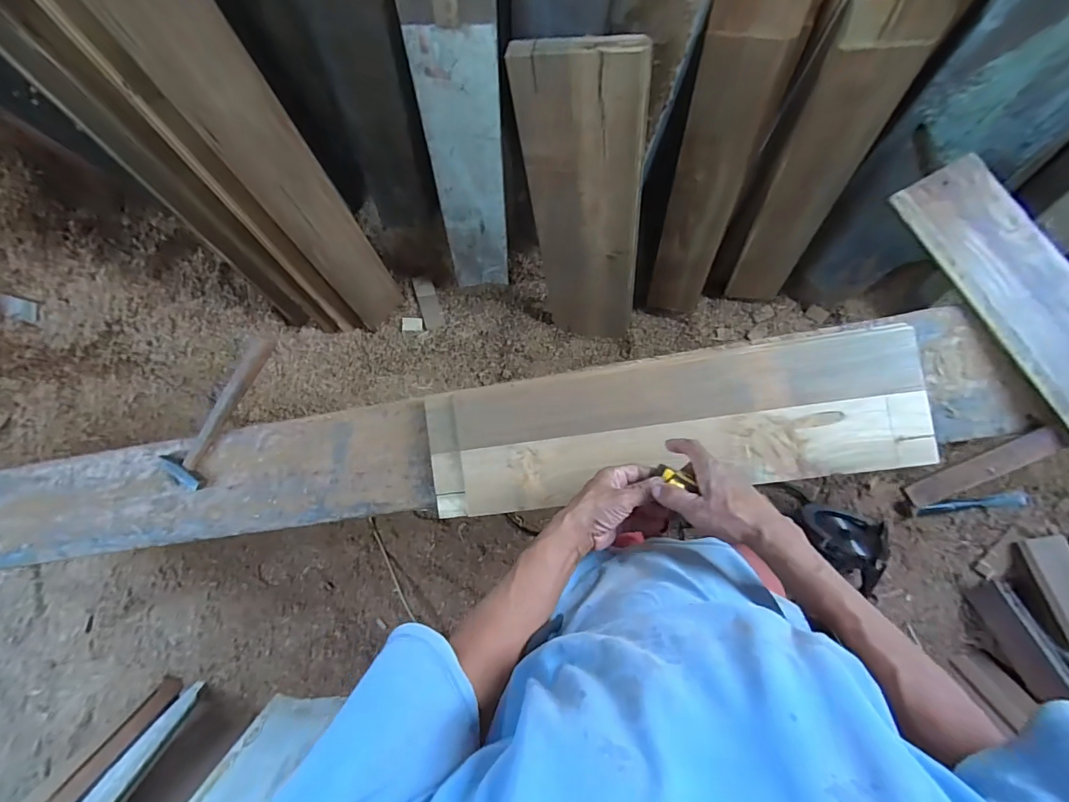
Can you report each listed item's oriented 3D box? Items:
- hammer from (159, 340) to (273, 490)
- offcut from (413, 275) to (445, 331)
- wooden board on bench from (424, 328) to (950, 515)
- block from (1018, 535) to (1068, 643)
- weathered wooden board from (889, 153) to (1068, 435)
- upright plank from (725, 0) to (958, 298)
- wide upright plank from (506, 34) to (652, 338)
[{"bbox_3d":[-0.522,0.012,0.776,0.076,0.028,0.282,33,96,8],"label":"hammer"},{"bbox_3d":[-0.262,-0.245,1.158,0.045,0.011,0.148,-15,76,-13],"label":"offcut"},{"bbox_3d":[0.178,0.037,0.663,0.677,0.032,0.187,-9,89,10],"label":"wooden board on bench"},{"bbox_3d":[1.166,0.415,1.017,0.080,0.020,0.225,-28,64,40],"label":"block"},{"bbox_3d":[0.650,-0.145,0.618,0.119,0.022,0.394,-29,79,13],"label":"weathered wooden board"},{"bbox_3d":[0.485,-0.366,0.847,0.131,0.644,0.041,14,71,14],"label":"upright plank"},{"bbox_3d":[0.101,-0.322,0.901,0.195,0.671,0.041,4,67,9],"label":"wide upright plank"}]

